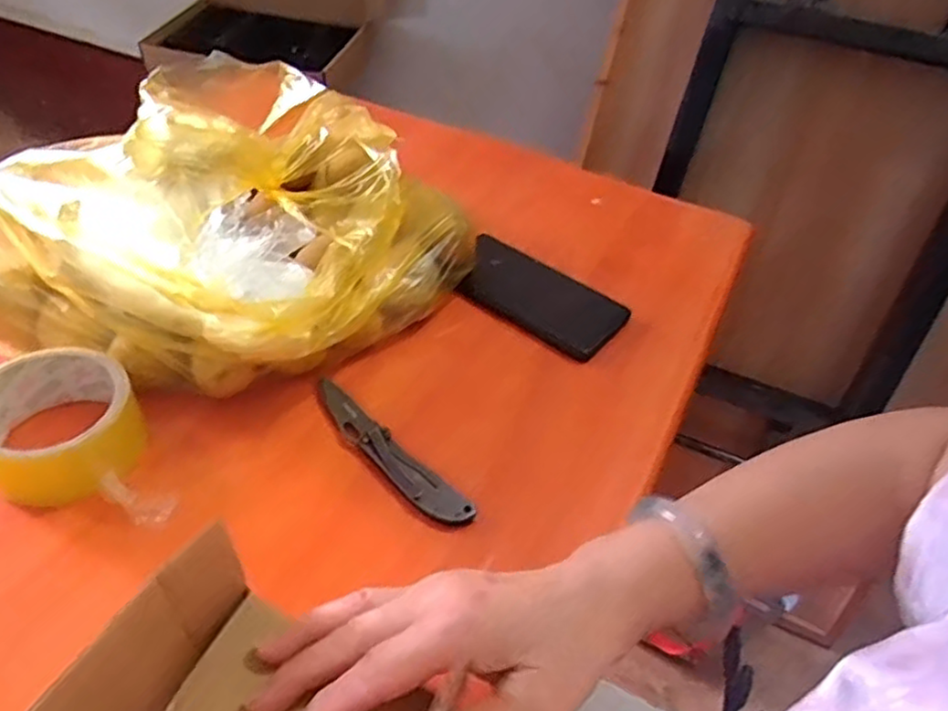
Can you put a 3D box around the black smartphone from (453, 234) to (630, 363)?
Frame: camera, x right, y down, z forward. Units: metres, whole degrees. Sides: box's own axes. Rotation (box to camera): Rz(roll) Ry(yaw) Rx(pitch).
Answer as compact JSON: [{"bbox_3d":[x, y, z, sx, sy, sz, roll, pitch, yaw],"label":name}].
[{"bbox_3d":[0.055,-0.052,0.592,0.149,0.012,0.075,31,57,25],"label":"black smartphone"}]

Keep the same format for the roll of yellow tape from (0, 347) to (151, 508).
[{"bbox_3d":[-0.267,0.044,0.446,0.099,0.049,0.090,4,45,-4],"label":"roll of yellow tape"}]

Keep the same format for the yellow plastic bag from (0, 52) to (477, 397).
[{"bbox_3d":[-0.174,-0.119,0.536,0.291,0.125,0.339,26,48,17],"label":"yellow plastic bag"}]

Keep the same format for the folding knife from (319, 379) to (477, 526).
[{"bbox_3d":[-0.058,0.064,0.462,0.147,0.016,0.025,37,52,26],"label":"folding knife"}]

